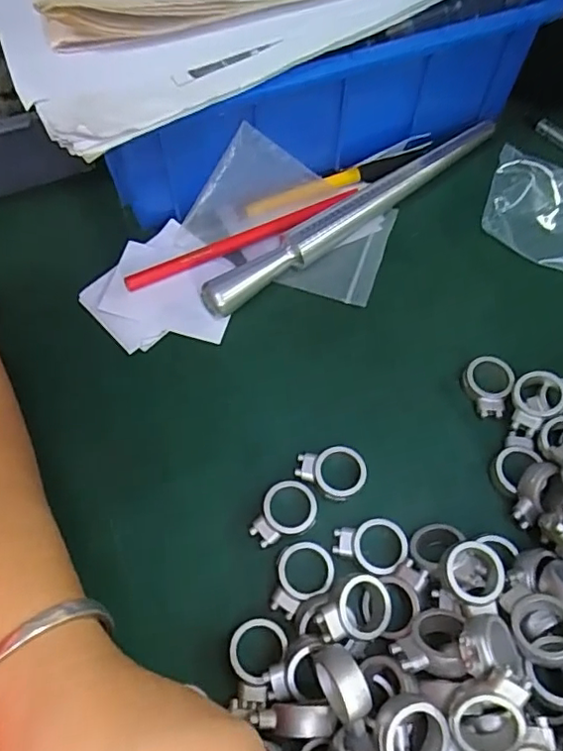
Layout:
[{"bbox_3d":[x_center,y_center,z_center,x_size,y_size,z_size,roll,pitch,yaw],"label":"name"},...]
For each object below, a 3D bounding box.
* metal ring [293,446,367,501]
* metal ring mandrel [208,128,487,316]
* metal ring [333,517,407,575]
[{"bbox_3d":[0.025,0.049,0.276,0.034,0.006,0.026,-5,62,-3],"label":"metal ring"},{"bbox_3d":[0.049,-0.104,0.349,0.228,0.021,0.017,-36,68,-17],"label":"metal ring mandrel"},{"bbox_3d":[0.042,0.079,0.259,0.034,0.008,0.025,-5,62,-3],"label":"metal ring"}]

